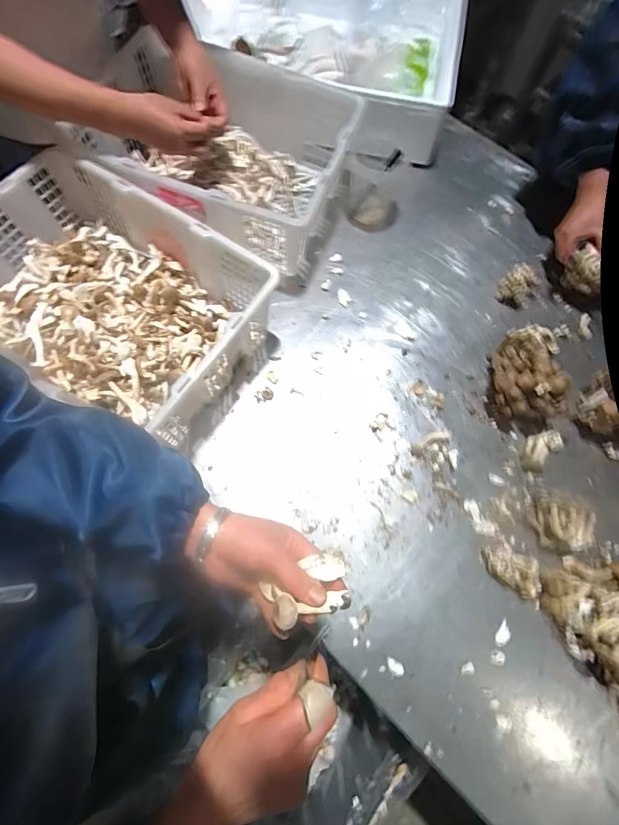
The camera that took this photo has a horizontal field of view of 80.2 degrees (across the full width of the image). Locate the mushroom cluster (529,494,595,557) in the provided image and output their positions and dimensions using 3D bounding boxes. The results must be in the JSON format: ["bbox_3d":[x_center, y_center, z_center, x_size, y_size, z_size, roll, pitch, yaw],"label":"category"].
[{"bbox_3d":[0.414,0.178,0.597,0.084,0.079,0.097,2,72,-1],"label":"mushroom cluster"}]

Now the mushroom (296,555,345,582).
[{"bbox_3d":[0.013,0.143,0.340,0.038,0.015,0.019,5,41,-11],"label":"mushroom"}]

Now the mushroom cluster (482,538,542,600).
[{"bbox_3d":[0.328,0.250,0.586,0.095,0.036,0.061,38,75,10],"label":"mushroom cluster"}]

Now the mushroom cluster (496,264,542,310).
[{"bbox_3d":[0.453,-0.270,0.794,0.079,0.044,0.104,41,75,11],"label":"mushroom cluster"}]

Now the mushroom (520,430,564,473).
[{"bbox_3d":[0.418,0.068,0.665,0.052,0.027,0.087,43,76,12],"label":"mushroom"}]

